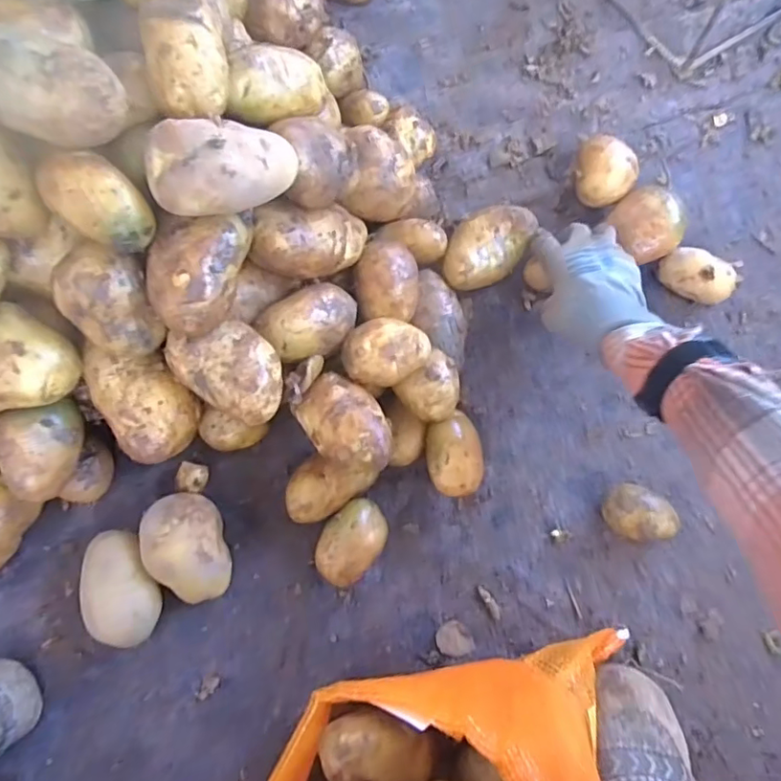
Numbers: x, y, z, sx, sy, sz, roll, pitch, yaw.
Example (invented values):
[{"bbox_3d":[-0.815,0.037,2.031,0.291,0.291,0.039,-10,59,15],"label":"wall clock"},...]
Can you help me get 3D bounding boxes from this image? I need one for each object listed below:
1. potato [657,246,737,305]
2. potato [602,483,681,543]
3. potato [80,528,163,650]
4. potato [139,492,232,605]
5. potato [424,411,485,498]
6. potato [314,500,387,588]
[{"bbox_3d":[0.312,-0.118,0.568,0.073,0.040,0.044,31,81,6],"label":"potato"},{"bbox_3d":[0.236,0.116,0.526,0.060,0.042,0.050,-2,79,0],"label":"potato"},{"bbox_3d":[-0.240,0.175,0.492,0.061,0.048,0.096,-14,80,-2],"label":"potato"},{"bbox_3d":[-0.184,0.143,0.502,0.062,0.069,0.094,-13,79,-2],"label":"potato"},{"bbox_3d":[0.061,0.064,0.532,0.054,0.055,0.072,-19,80,-3],"label":"potato"},{"bbox_3d":[-0.036,0.141,0.517,0.052,0.042,0.076,34,81,6],"label":"potato"}]

